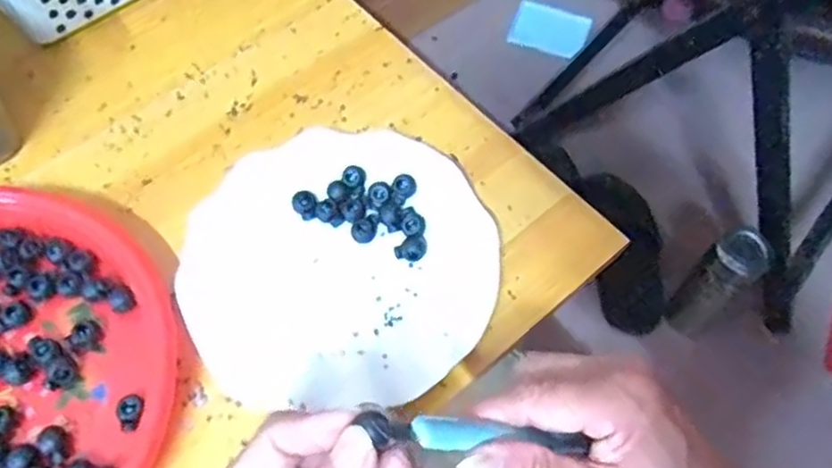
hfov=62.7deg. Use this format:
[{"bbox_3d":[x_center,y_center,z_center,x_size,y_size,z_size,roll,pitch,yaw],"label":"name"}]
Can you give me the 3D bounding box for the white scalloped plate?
[{"bbox_3d":[-0.044,0.016,0.414,0.180,0.027,0.176,1,61,-1],"label":"white scalloped plate"}]

